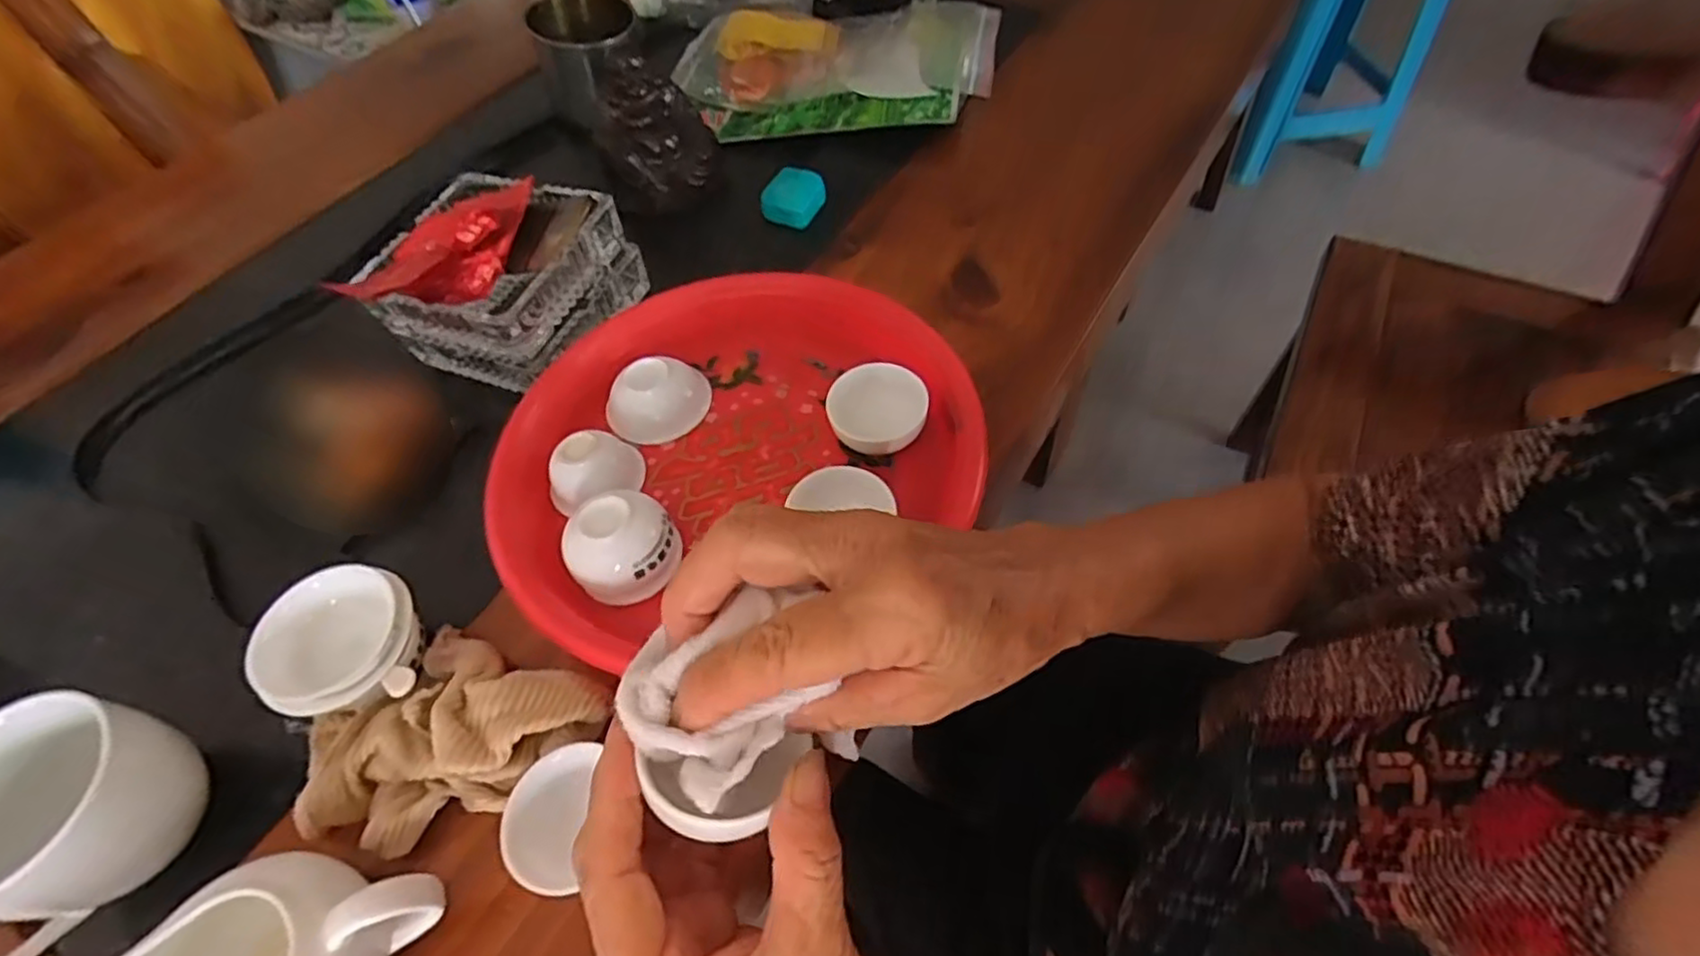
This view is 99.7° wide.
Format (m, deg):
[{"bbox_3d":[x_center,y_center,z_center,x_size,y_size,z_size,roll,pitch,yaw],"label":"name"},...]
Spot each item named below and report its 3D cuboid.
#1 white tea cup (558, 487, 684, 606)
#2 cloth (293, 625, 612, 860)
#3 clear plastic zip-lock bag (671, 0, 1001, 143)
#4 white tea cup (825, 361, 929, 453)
[{"bbox_3d":[-0.113,0.034,0.356,0.051,0.037,0.046,-20,57,-8],"label":"white tea cup"},{"bbox_3d":[-0.177,0.114,0.308,0.121,0.041,0.094,16,59,15],"label":"cloth"},{"bbox_3d":[-0.012,-0.356,0.606,0.259,0.029,0.175,4,57,8],"label":"clear plastic zip-lock bag"},{"bbox_3d":[0.015,-0.035,0.394,0.051,0.028,0.051,-2,56,3],"label":"white tea cup"}]

